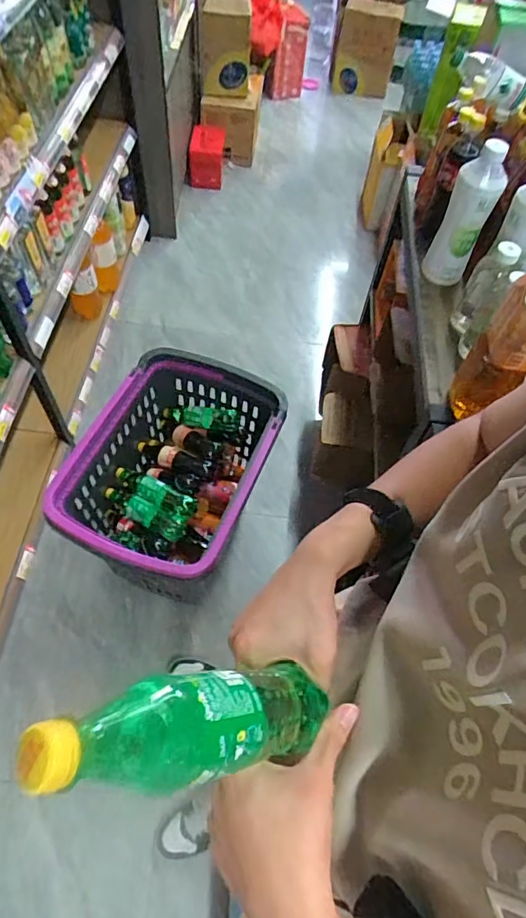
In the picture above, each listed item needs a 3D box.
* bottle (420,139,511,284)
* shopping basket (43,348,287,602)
[{"bbox_3d":[0.418,-0.500,1.077,0.094,0.285,0.082,25,35,10],"label":"bottle"},{"bbox_3d":[-0.253,0.080,1.516,0.461,0.461,0.630,21,59,8],"label":"shopping basket"}]

